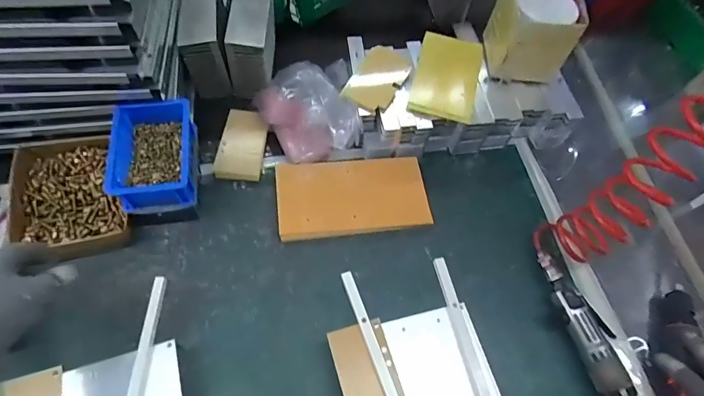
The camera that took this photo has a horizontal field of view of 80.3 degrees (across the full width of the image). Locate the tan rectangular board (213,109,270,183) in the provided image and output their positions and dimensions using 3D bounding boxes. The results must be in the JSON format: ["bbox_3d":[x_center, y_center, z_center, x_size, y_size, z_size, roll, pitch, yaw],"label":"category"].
[{"bbox_3d":[-0.173,-0.085,0.661,0.070,0.022,0.123,5,61,-2],"label":"tan rectangular board"}]

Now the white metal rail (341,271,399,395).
[{"bbox_3d":[0.043,0.213,0.454,0.014,0.010,0.285,-16,62,-13],"label":"white metal rail"}]

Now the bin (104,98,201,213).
[{"bbox_3d":[-0.266,-0.065,0.567,0.100,0.055,0.161,-9,62,-10],"label":"bin"}]

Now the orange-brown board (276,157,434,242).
[{"bbox_3d":[0.002,-0.006,0.631,0.223,0.024,0.124,-7,62,-9],"label":"orange-brown board"}]

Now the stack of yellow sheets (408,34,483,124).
[{"bbox_3d":[0.151,-0.193,0.658,0.100,0.030,0.158,16,61,4],"label":"stack of yellow sheets"}]

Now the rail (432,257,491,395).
[{"bbox_3d":[0.144,0.202,0.469,0.016,0.017,0.286,-9,61,-9],"label":"rail"}]

